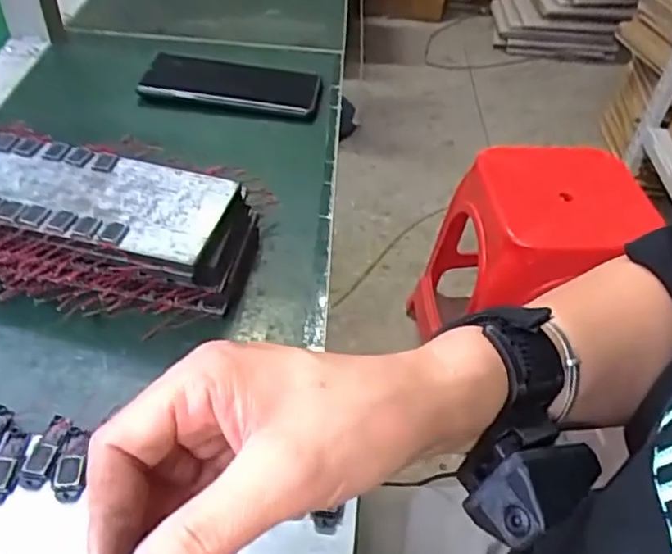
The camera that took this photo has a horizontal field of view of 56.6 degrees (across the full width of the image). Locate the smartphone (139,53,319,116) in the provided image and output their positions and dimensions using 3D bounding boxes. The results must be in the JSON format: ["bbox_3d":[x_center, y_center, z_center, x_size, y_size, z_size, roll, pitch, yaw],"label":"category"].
[{"bbox_3d":[-0.097,-0.186,0.598,0.161,0.015,0.081,8,45,3],"label":"smartphone"}]

